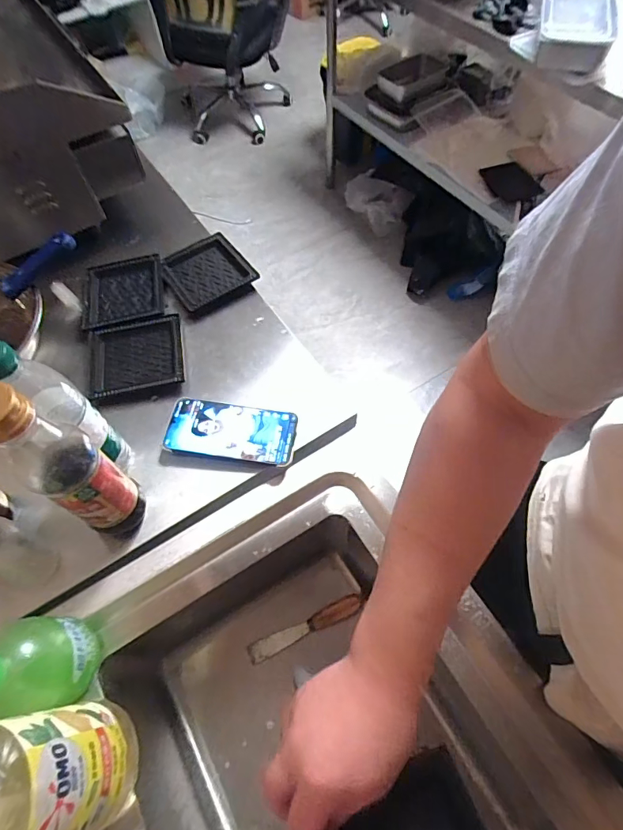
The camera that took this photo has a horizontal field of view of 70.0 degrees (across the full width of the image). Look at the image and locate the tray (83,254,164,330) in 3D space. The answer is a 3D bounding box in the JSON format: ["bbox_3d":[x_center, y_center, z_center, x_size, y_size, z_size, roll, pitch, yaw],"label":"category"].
[{"bbox_3d":[-0.299,-0.200,0.702,0.127,0.017,0.124,-11,61,-4],"label":"tray"}]

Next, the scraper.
[{"bbox_3d":[-0.004,0.314,0.662,0.188,0.014,0.027,-22,62,-10],"label":"scraper"}]

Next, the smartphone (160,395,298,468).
[{"bbox_3d":[-0.102,0.019,0.570,0.162,0.008,0.077,7,61,7],"label":"smartphone"}]

